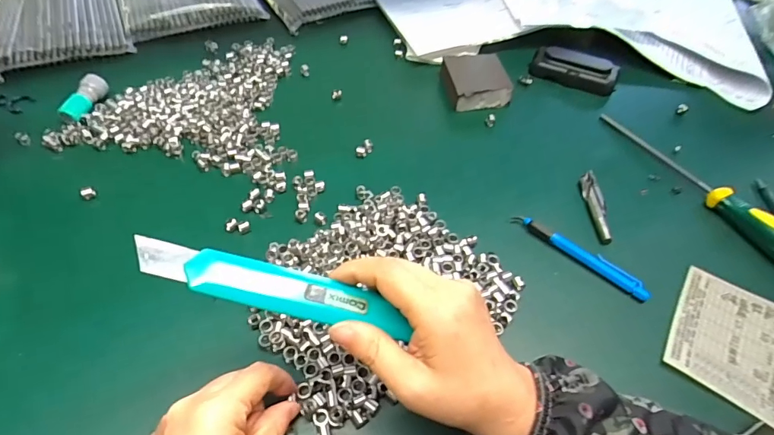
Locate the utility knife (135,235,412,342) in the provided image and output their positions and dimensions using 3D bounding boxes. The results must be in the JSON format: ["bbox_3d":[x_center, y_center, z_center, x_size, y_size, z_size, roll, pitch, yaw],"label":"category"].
[{"bbox_3d":[-0.058,0.039,0.235,0.144,0.008,0.023,17,51,-10],"label":"utility knife"}]

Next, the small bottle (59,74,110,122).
[{"bbox_3d":[-0.335,-0.134,0.483,0.021,0.021,0.063,9,52,5],"label":"small bottle"}]

